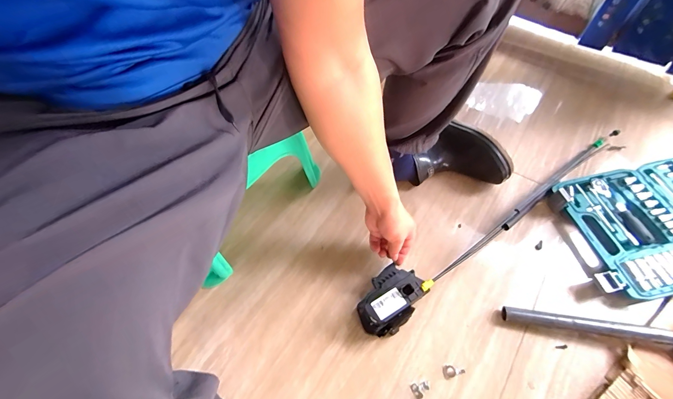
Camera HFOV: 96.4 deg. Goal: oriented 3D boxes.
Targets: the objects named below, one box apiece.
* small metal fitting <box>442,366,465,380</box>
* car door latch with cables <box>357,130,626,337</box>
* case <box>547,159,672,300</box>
[{"bbox_3d":[0.195,0.287,0.503,0.036,0.008,0.019,-13,57,-5],"label":"small metal fitting"},{"bbox_3d":[0.351,0.027,0.621,0.735,0.065,0.087,-29,60,-19],"label":"car door latch with cables"},{"bbox_3d":[0.702,0.038,0.626,0.463,0.032,0.260,-12,57,-4],"label":"case"}]

